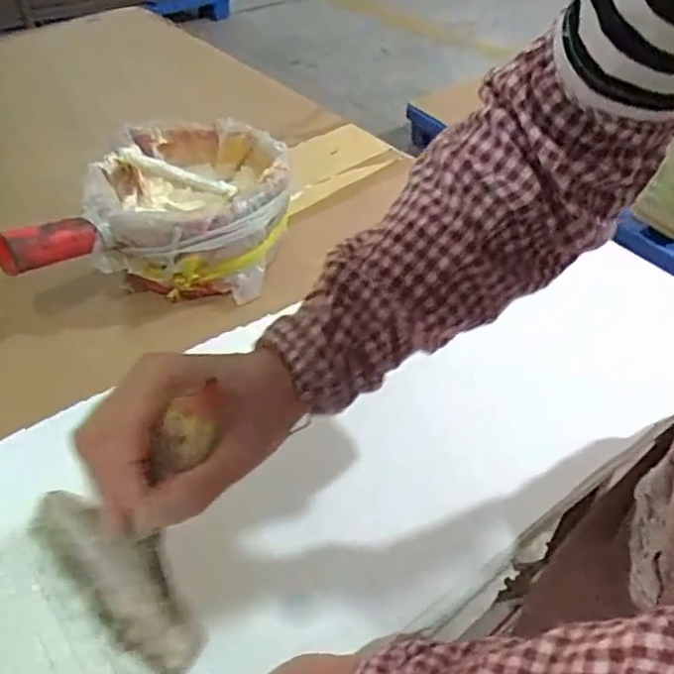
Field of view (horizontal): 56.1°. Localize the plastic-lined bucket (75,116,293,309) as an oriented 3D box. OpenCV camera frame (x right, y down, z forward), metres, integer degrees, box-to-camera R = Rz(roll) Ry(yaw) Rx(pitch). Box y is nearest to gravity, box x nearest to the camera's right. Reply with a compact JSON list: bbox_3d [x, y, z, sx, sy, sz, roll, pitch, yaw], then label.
[{"bbox_3d":[-0.146,-0.130,0.664,0.179,0.110,0.193,-1,43,-4],"label":"plastic-lined bucket"}]

